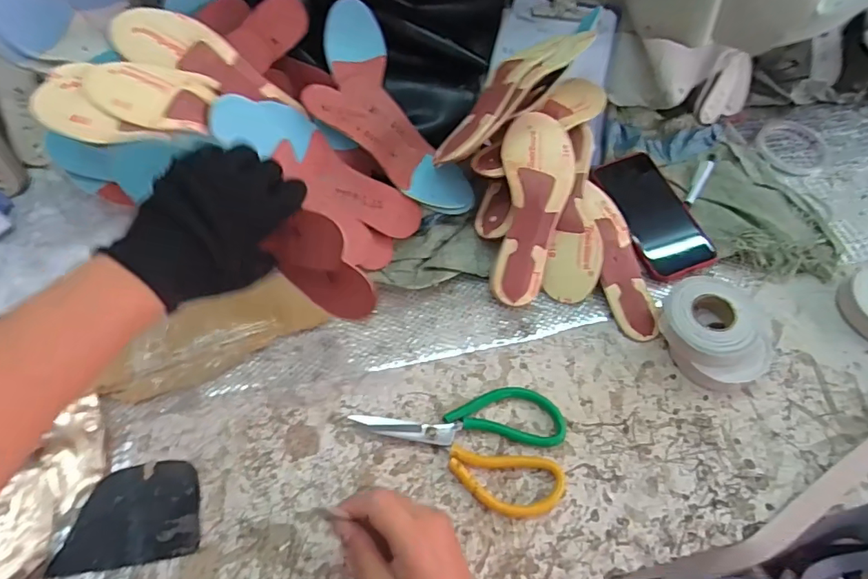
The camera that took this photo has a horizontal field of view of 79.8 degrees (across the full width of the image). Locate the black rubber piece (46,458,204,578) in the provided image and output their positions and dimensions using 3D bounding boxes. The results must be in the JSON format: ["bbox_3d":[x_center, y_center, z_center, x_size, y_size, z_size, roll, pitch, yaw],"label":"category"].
[{"bbox_3d":[-0.251,0.187,0.434,0.107,0.009,0.077,-7,60,-7],"label":"black rubber piece"}]

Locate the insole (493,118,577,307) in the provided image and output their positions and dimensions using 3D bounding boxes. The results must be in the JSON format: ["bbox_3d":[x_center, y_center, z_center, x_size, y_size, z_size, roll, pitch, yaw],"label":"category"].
[{"bbox_3d":[0.101,-0.085,0.542,0.074,0.025,0.200,9,88,3],"label":"insole"}]

